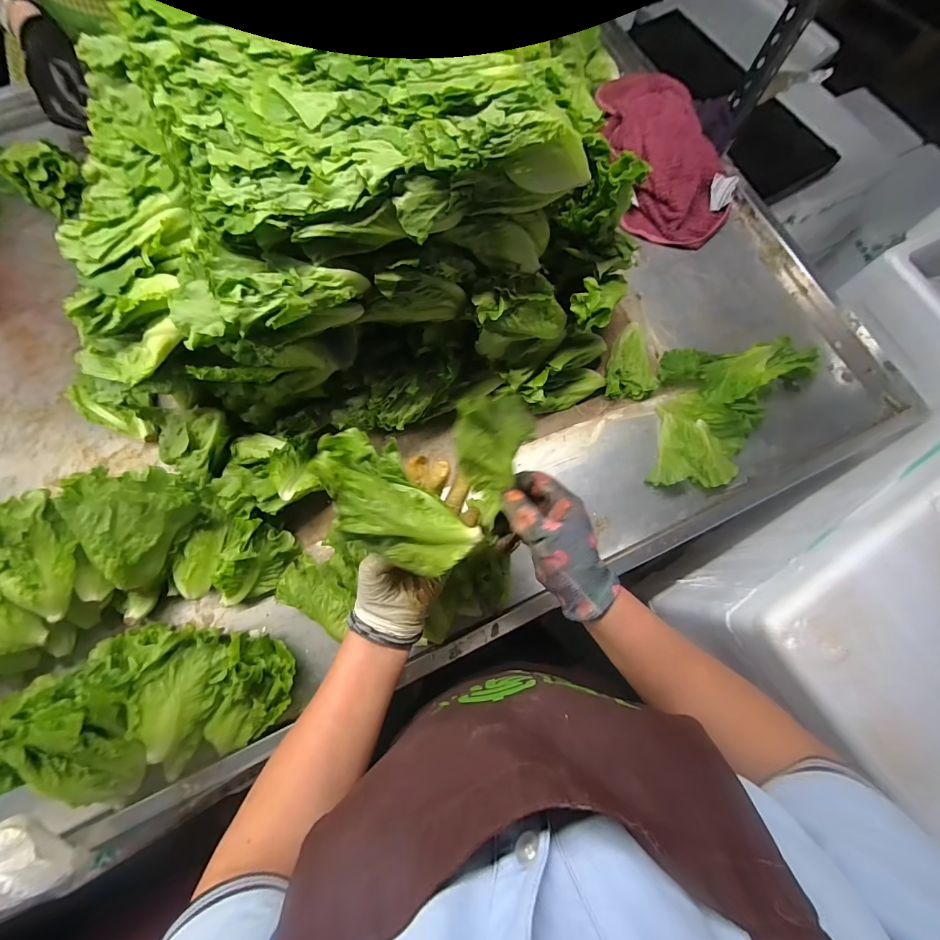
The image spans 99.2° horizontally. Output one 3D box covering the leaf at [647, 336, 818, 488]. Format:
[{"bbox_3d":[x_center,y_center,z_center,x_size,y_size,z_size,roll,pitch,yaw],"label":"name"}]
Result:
[{"bbox_3d":[0.326,-0.100,0.533,0.156,0.038,0.286,40,78,9],"label":"leaf"}]

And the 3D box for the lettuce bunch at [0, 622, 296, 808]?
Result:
[{"bbox_3d":[-0.327,0.230,0.383,0.275,0.114,0.145,-10,76,-4],"label":"lettuce bunch"}]

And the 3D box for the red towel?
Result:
[{"bbox_3d":[0.315,-0.506,0.623,0.171,0.084,0.316,-6,75,-3],"label":"red towel"}]

